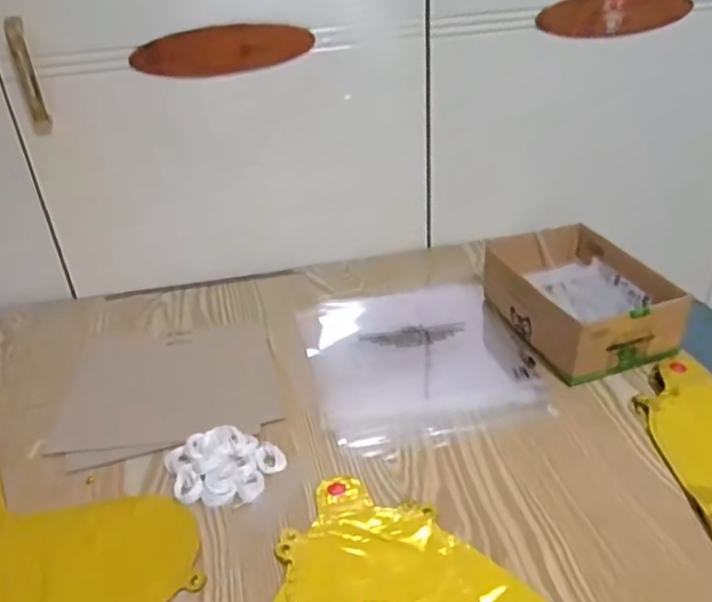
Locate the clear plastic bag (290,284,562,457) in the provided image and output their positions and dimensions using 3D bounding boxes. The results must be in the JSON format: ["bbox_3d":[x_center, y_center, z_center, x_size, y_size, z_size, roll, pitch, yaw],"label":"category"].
[{"bbox_3d":[0.062,0.051,0.631,0.208,0.026,0.215,-10,31,-8],"label":"clear plastic bag"}]

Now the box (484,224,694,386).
[{"bbox_3d":[0.224,-0.003,0.654,0.130,0.067,0.191,-14,32,-15],"label":"box"}]

